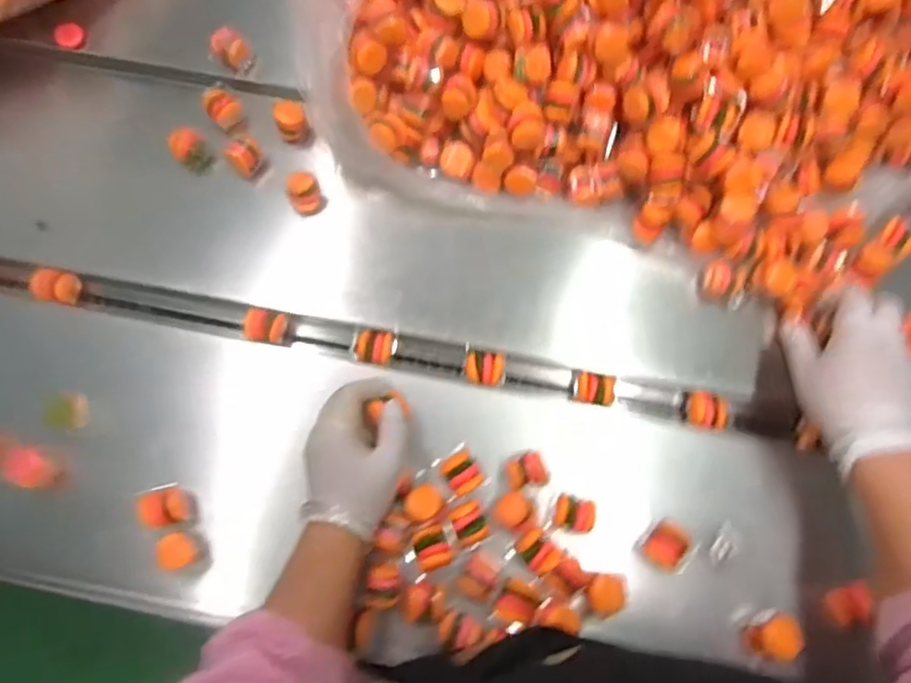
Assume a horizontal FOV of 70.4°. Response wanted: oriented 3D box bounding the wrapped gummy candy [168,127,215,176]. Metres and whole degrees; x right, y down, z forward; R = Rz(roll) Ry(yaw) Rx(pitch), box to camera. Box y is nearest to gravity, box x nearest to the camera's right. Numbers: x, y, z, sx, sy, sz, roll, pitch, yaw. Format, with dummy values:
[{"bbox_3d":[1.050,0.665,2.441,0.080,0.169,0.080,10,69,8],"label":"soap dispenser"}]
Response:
[{"bbox_3d":[-0.261,-0.189,0.639,0.033,0.025,0.044,-30,72,-10],"label":"wrapped gummy candy"}]

